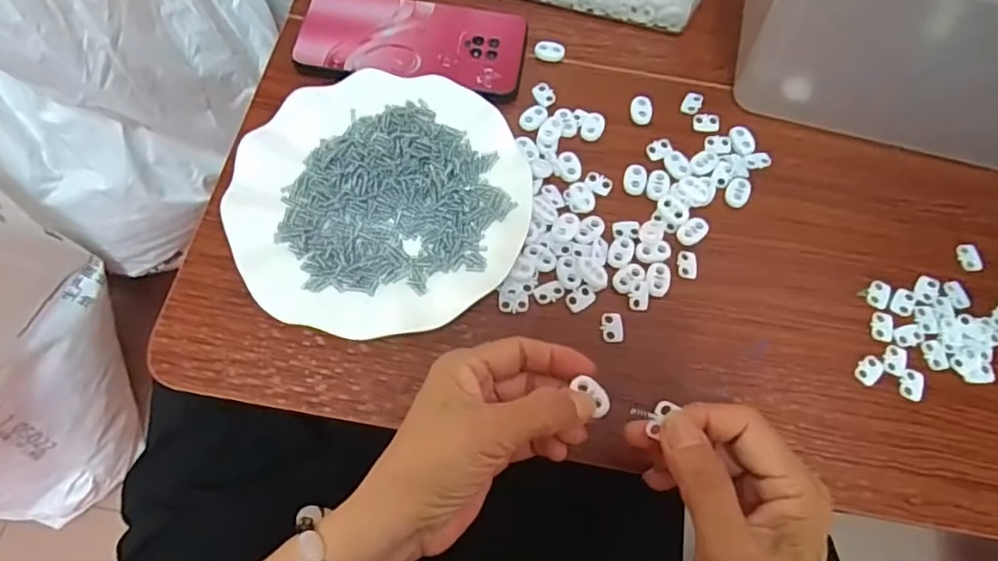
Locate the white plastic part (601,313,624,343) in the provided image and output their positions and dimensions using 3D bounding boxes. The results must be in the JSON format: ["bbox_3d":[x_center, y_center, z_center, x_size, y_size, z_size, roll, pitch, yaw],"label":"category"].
[{"bbox_3d":[0.070,0.029,0.358,0.014,0.004,0.018,0,67,-2],"label":"white plastic part"}]

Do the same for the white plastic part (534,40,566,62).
[{"bbox_3d":[0.039,-0.175,0.438,0.023,0.006,0.017,3,67,0],"label":"white plastic part"}]

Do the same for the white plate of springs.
[{"bbox_3d":[-0.074,-0.053,0.373,0.181,0.022,0.176,1,67,-1],"label":"white plate of springs"}]

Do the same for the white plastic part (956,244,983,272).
[{"bbox_3d":[0.315,-0.015,0.387,0.013,0.004,0.021,-1,67,-2],"label":"white plastic part"}]

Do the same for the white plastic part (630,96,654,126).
[{"bbox_3d":[0.104,-0.124,0.421,0.016,0.005,0.022,1,67,-1],"label":"white plastic part"}]

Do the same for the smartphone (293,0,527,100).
[{"bbox_3d":[-0.063,-0.175,0.429,0.162,0.012,0.078,8,67,2],"label":"smartphone"}]

